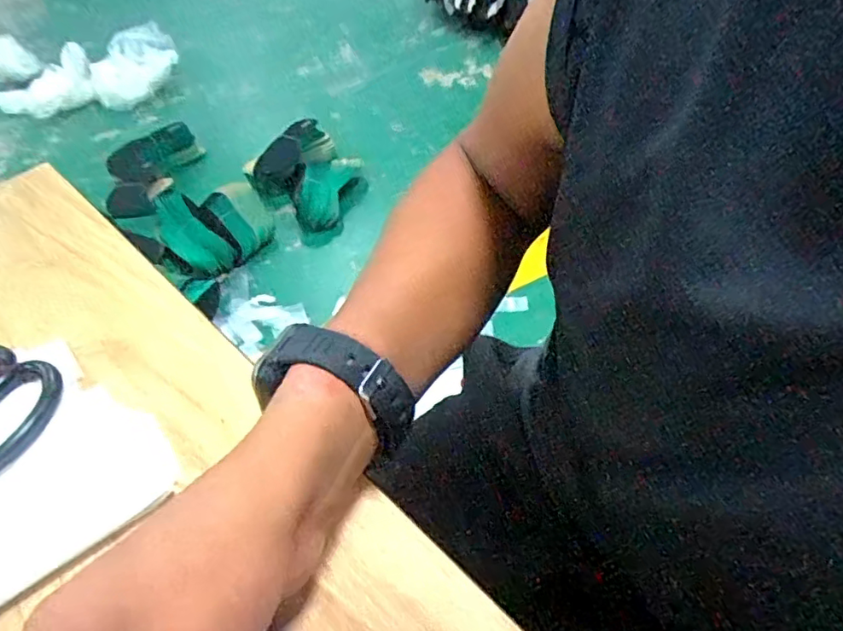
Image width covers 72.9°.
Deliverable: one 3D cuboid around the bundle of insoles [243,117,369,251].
[{"bbox_3d":[-0.304,-0.384,1.576,0.271,0.147,0.327,-37,55,-22],"label":"bundle of insoles"}]

